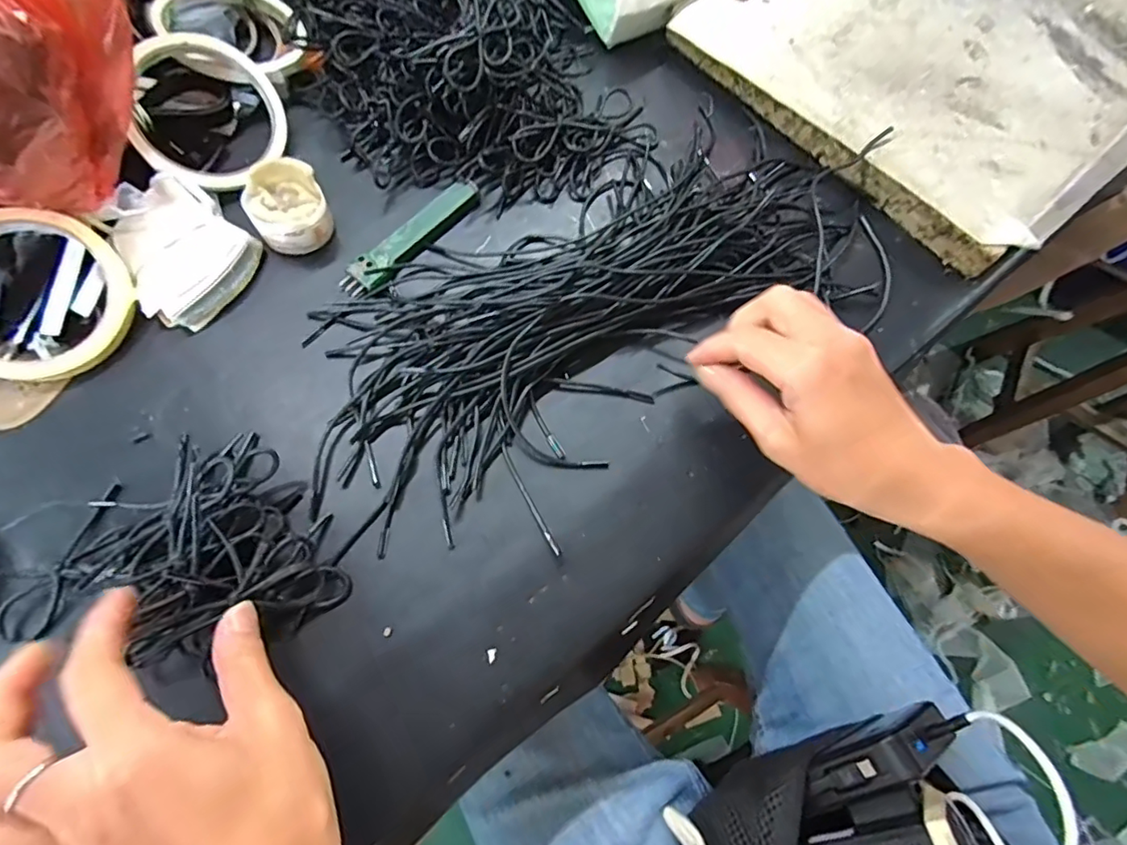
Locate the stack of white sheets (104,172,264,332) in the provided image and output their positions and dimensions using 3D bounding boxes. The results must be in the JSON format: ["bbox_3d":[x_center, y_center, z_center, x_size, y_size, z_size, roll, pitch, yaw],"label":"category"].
[{"bbox_3d":[-0.232,-0.101,0.336,0.076,0.023,0.072,34,72,9],"label":"stack of white sheets"}]

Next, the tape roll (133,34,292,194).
[{"bbox_3d":[-0.227,-0.196,0.353,0.092,0.013,0.092,-1,92,-29],"label":"tape roll"}]

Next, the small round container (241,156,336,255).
[{"bbox_3d":[-0.169,-0.132,0.342,0.044,0.044,0.046,1,70,-4],"label":"small round container"}]

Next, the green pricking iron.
[{"bbox_3d":[-0.095,-0.118,0.354,0.105,0.011,0.020,-42,78,-17],"label":"green pricking iron"}]

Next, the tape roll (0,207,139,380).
[{"bbox_3d":[-0.293,-0.071,0.307,0.091,0.016,0.095,0,91,-23],"label":"tape roll"}]

